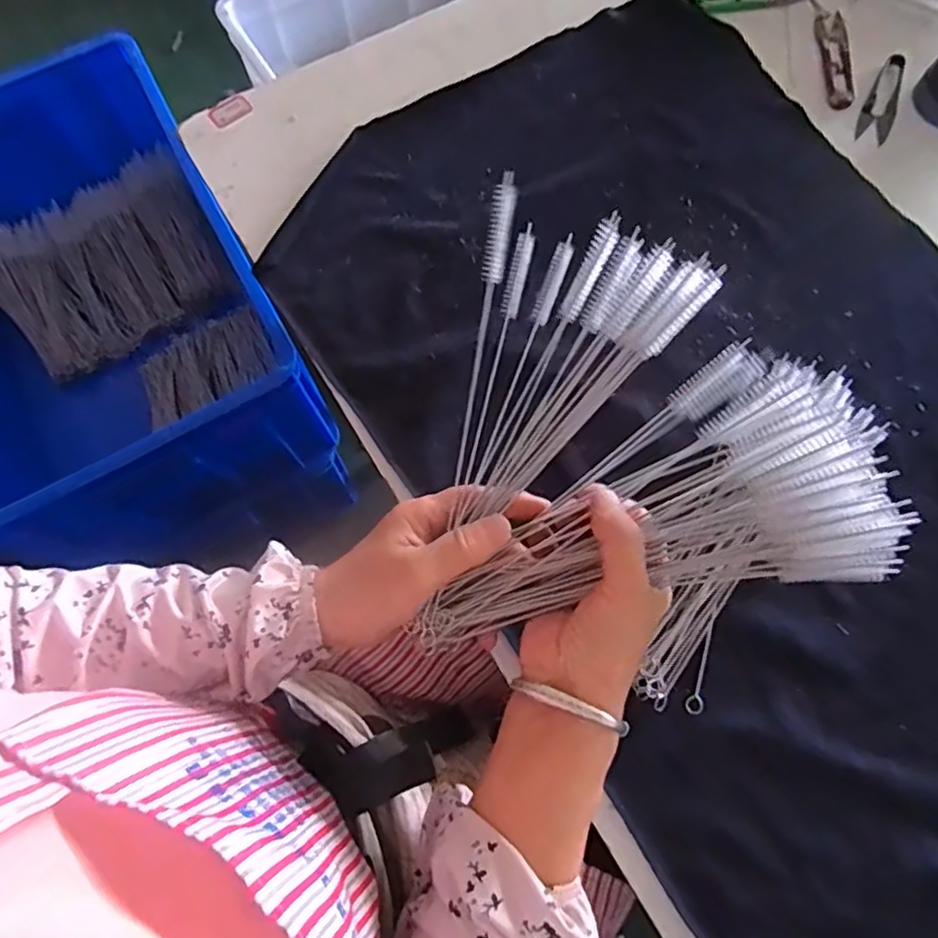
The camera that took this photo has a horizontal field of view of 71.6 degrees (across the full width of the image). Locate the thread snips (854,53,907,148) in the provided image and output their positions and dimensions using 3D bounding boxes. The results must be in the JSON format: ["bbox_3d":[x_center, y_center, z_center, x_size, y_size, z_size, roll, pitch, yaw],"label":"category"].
[{"bbox_3d":[0.368,-0.328,0.576,0.029,0.007,0.103,25,73,10],"label":"thread snips"}]

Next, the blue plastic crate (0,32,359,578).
[{"bbox_3d":[-0.513,-0.205,0.885,0.471,0.229,0.607,-33,73,-10],"label":"blue plastic crate"}]

